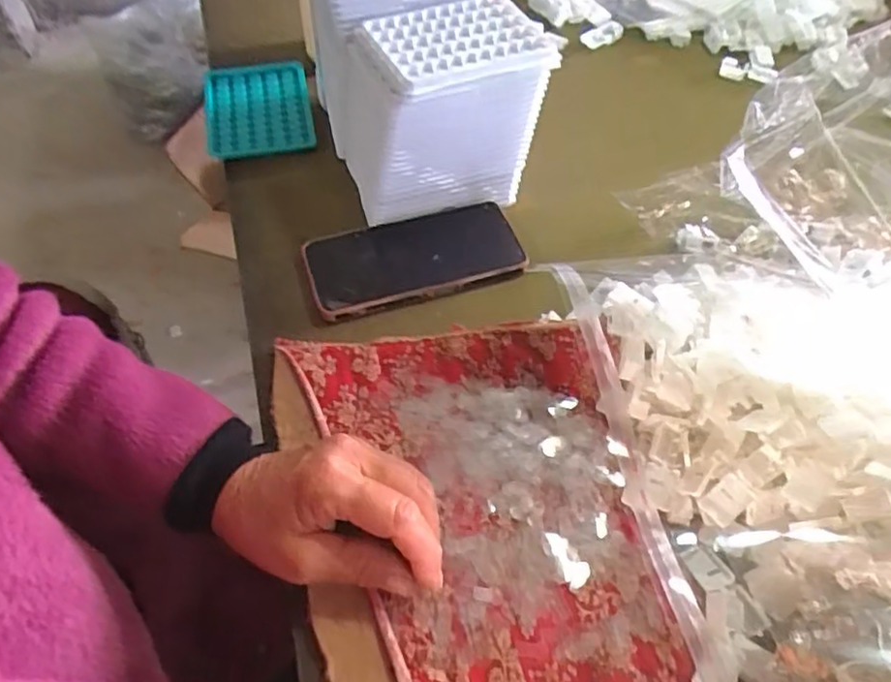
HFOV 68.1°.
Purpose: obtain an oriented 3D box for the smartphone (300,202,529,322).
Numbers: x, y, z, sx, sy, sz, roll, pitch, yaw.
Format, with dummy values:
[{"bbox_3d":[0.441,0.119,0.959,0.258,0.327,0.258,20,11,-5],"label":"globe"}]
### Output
[{"bbox_3d":[-0.023,-0.065,0.520,0.167,0.018,0.079,-16,57,-12],"label":"smartphone"}]

